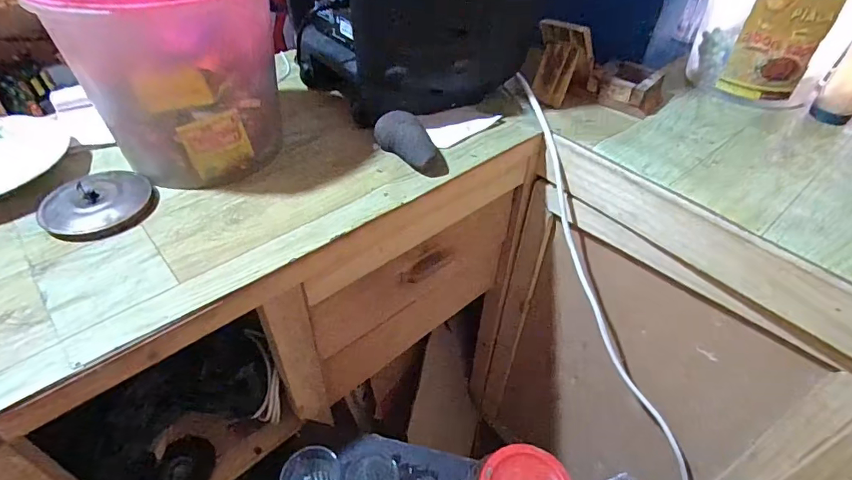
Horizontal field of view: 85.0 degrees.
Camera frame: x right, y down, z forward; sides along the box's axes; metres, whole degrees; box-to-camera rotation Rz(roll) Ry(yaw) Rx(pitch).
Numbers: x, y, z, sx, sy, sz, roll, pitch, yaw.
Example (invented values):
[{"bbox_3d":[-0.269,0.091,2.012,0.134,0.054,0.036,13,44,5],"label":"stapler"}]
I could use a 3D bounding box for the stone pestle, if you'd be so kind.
[{"bbox_3d":[-0.020,-0.143,0.667,0.057,0.050,0.124,-27,51,-25],"label":"stone pestle"}]

